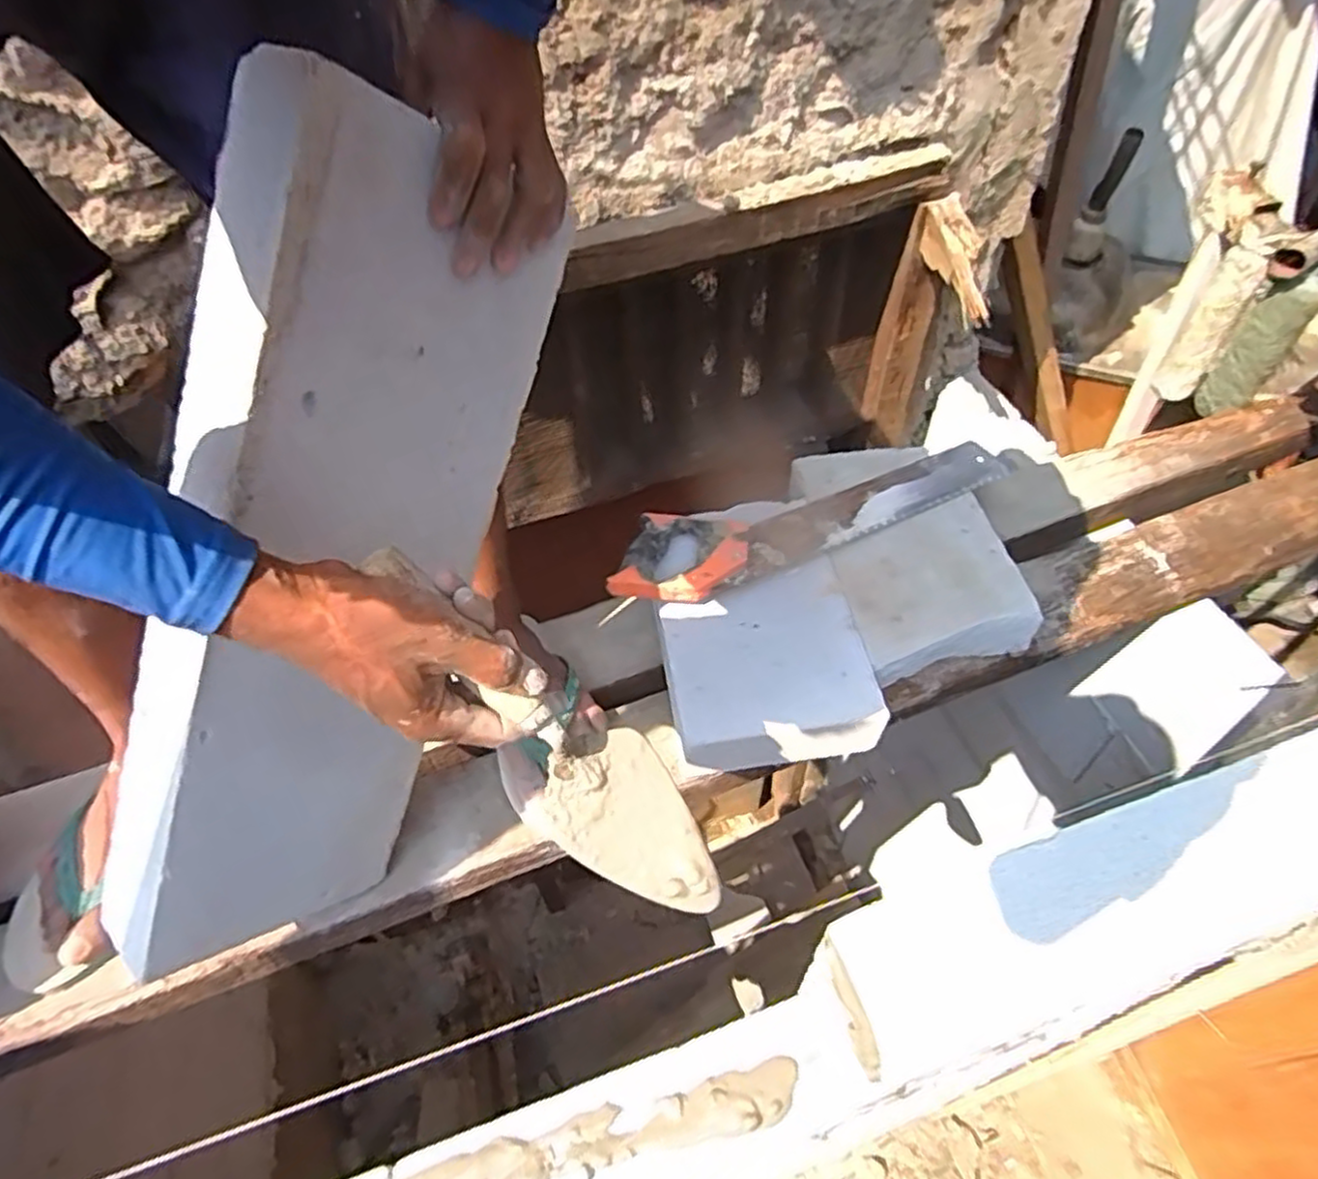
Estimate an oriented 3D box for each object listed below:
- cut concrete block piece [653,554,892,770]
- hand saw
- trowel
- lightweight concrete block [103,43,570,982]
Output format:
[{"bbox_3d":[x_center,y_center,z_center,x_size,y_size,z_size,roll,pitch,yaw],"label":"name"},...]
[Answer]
[{"bbox_3d":[0.107,0.080,0.760,0.208,0.066,0.195,-12,50,-6],"label":"cut concrete block piece"},{"bbox_3d":[0.177,-0.095,0.845,0.515,0.046,0.129,-23,52,-15],"label":"hand saw"},{"bbox_3d":[-0.066,0.086,0.436,0.284,0.047,0.075,50,59,-12],"label":"trowel"},{"bbox_3d":[-0.236,-0.008,0.514,0.087,0.582,0.215,30,20,26],"label":"lightweight concrete block"}]

